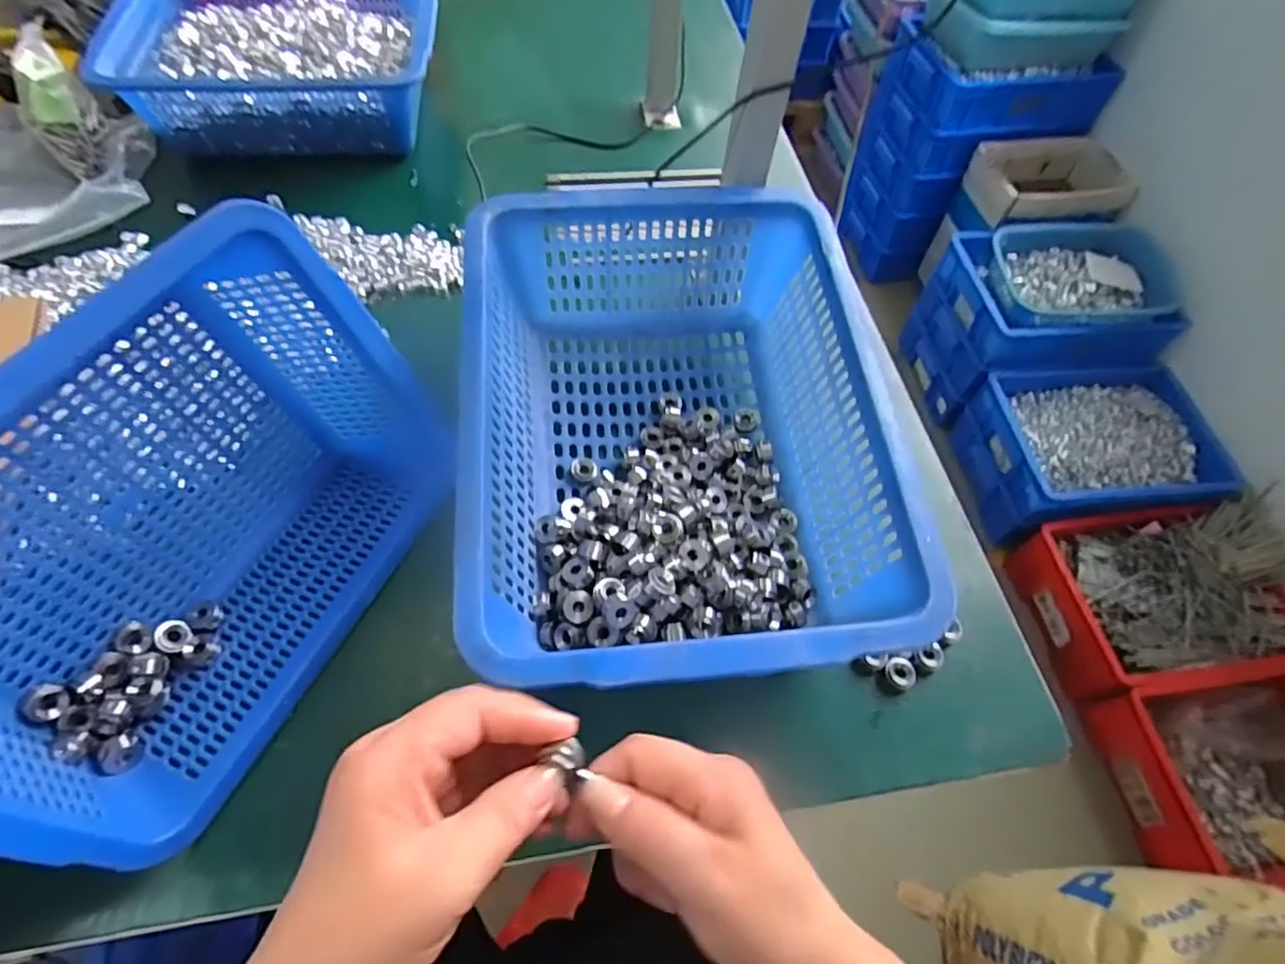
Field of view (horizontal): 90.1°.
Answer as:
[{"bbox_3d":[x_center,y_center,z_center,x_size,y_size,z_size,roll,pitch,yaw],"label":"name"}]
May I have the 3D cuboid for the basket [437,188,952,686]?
[{"bbox_3d":[0.019,-0.034,0.451,0.264,0.124,0.347,-3,59,-6],"label":"basket"}]

